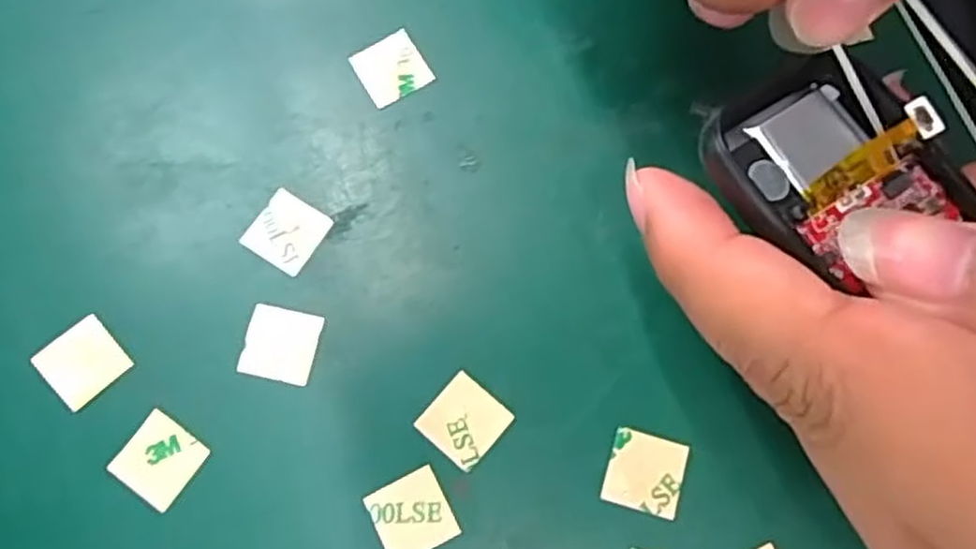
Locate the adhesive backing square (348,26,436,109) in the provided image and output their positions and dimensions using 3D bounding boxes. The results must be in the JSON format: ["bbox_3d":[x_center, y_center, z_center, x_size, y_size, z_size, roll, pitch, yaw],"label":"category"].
[{"bbox_3d":[-0.023,-0.049,0.177,0.015,0.004,0.016,-31,80,-6],"label":"adhesive backing square"}]

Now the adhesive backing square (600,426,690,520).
[{"bbox_3d":[0.033,0.041,0.155,0.015,0.004,0.015,16,76,2],"label":"adhesive backing square"}]

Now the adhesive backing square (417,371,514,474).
[{"bbox_3d":[-0.005,0.031,0.158,0.015,0.004,0.015,40,78,11],"label":"adhesive backing square"}]

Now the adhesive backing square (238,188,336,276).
[{"bbox_3d":[-0.045,-0.010,0.166,0.015,0.004,0.015,32,79,8],"label":"adhesive backing square"}]

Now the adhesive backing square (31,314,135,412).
[{"bbox_3d":[-0.087,0.018,0.159,0.015,0.004,0.015,-41,79,-9],"label":"adhesive backing square"}]

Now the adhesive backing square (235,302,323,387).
[{"bbox_3d":[-0.045,0.015,0.162,0.016,0.004,0.015,12,76,3],"label":"adhesive backing square"}]

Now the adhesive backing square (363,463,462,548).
[{"bbox_3d":[-0.016,0.049,0.153,0.015,0.004,0.015,-27,74,-7],"label":"adhesive backing square"}]

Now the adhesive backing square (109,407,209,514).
[{"bbox_3d":[-0.068,0.038,0.156,0.016,0.004,0.015,34,77,8],"label":"adhesive backing square"}]

